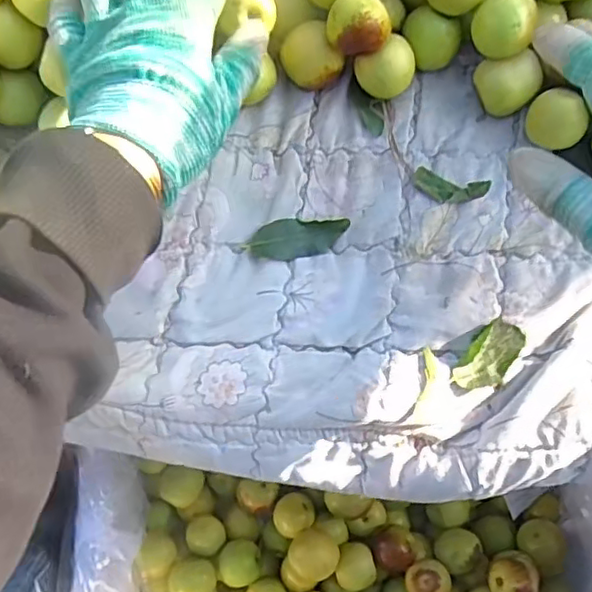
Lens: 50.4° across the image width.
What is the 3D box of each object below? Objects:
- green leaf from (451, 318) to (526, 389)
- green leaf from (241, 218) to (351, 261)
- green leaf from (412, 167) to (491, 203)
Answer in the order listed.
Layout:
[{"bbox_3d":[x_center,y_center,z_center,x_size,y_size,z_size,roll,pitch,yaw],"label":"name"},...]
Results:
[{"bbox_3d":[0.111,0.034,0.357,0.026,0.010,0.046,36,80,6],"label":"green leaf"},{"bbox_3d":[0.001,-0.034,0.372,0.059,0.005,0.024,-13,79,-4],"label":"green leaf"},{"bbox_3d":[0.092,-0.065,0.377,0.043,0.009,0.018,12,78,1],"label":"green leaf"}]

